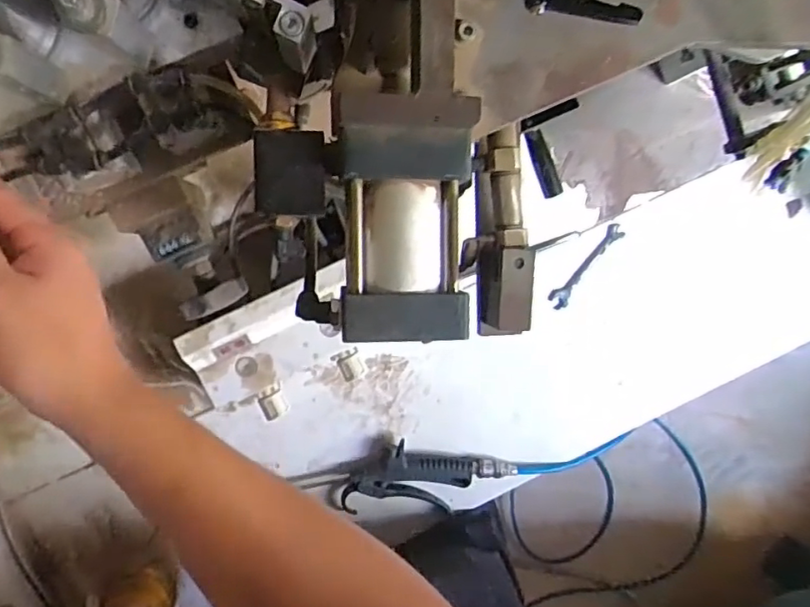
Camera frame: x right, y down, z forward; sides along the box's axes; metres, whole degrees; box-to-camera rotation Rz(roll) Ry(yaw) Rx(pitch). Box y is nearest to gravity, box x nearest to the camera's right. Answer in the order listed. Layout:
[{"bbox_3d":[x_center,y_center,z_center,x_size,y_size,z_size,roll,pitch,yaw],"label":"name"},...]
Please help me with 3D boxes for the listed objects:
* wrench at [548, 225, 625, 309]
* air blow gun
[{"bbox_3d":[0.231,-0.047,0.750,0.023,0.013,0.130,41,89,-9],"label":"wrench"},{"bbox_3d":[0.030,0.222,0.739,0.208,0.031,0.086,3,95,-7],"label":"air blow gun"}]

